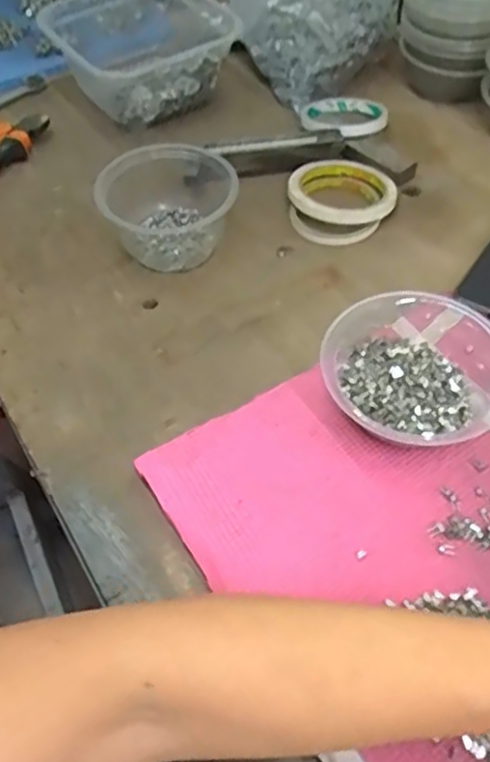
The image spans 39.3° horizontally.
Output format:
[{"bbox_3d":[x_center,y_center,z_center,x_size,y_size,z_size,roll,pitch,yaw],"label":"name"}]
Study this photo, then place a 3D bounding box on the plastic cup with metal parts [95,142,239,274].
[{"bbox_3d":[-0.066,-0.157,0.594,0.111,0.065,0.115,-1,53,2],"label":"plastic cup with metal parts"}]

